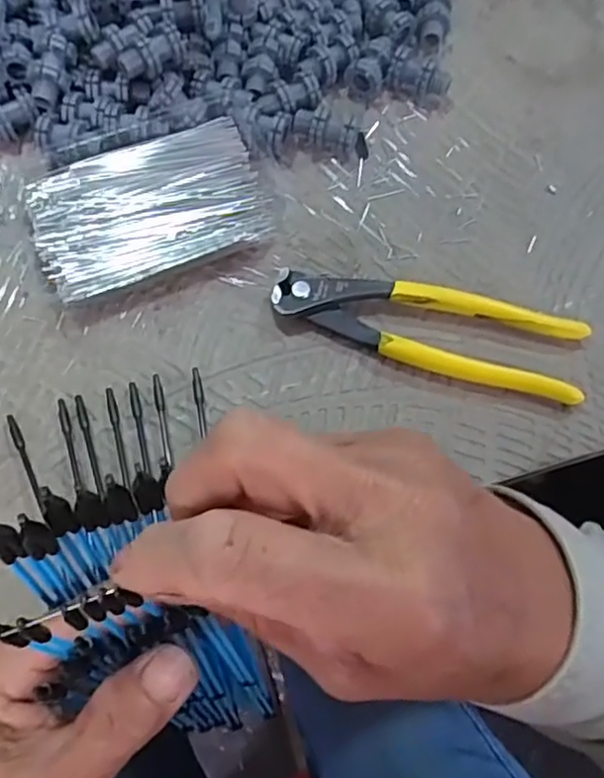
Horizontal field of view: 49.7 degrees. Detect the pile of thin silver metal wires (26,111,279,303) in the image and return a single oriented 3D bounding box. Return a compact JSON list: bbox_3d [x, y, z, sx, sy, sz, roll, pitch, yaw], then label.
[{"bbox_3d":[-0.087,-0.104,0.369,0.125,0.020,0.078,-21,71,-9],"label":"pile of thin silver metal wires"}]

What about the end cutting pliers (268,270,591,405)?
[{"bbox_3d":[0.065,-0.033,0.344,0.163,0.018,0.043,14,69,4],"label":"end cutting pliers"}]

